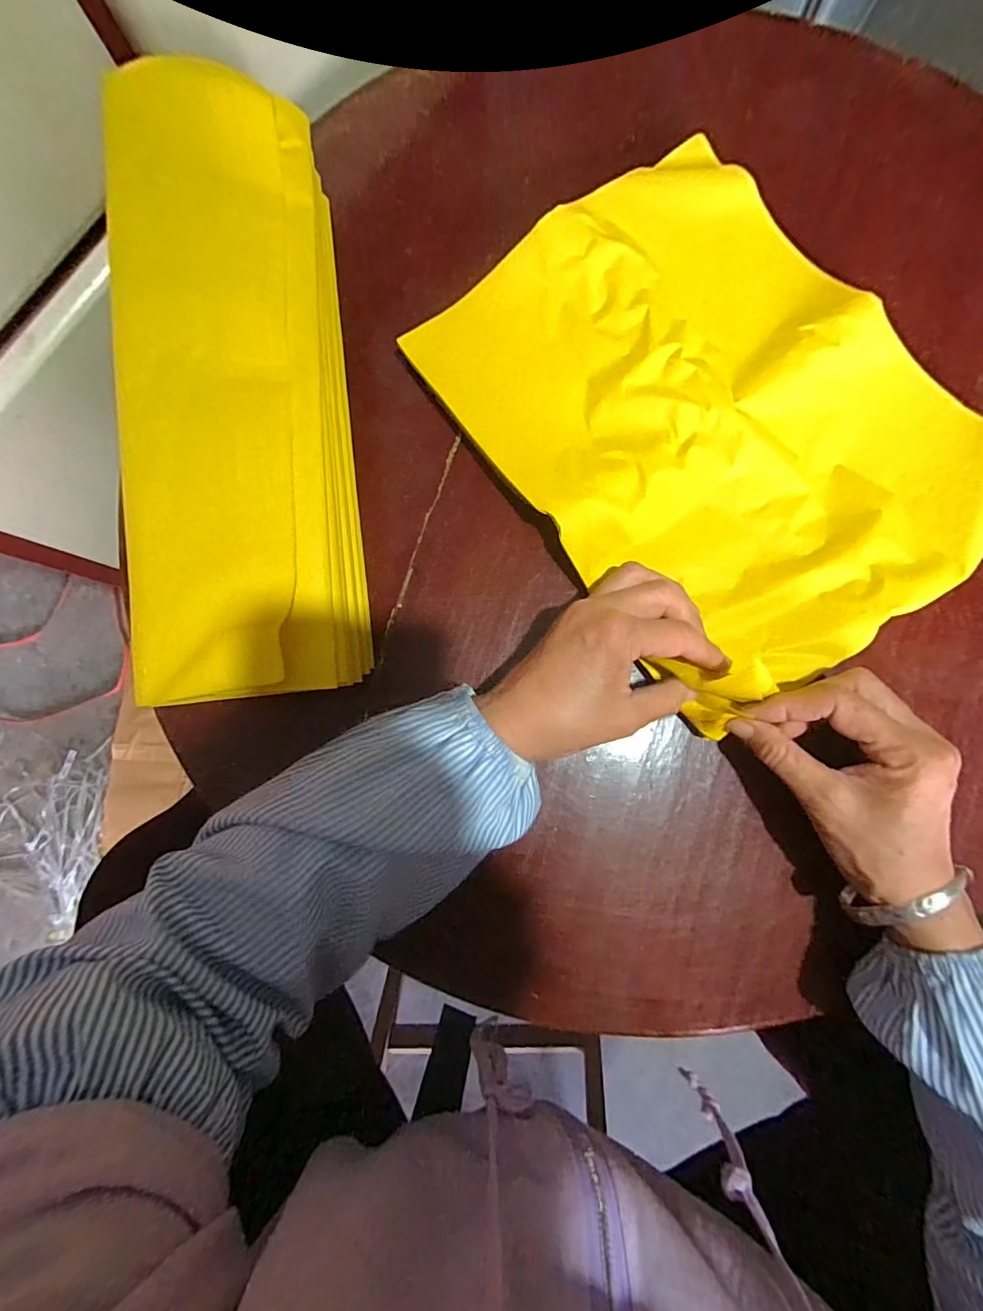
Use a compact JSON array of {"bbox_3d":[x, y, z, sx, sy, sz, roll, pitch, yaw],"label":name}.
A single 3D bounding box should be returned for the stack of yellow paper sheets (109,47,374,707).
[{"bbox_3d":[-0.146,-0.144,0.295,0.111,0.091,0.356,-4,86,1],"label":"stack of yellow paper sheets"}]

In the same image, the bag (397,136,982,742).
[{"bbox_3d":[0.142,-0.158,0.314,0.254,0.025,0.338,-36,86,-2],"label":"bag"}]

